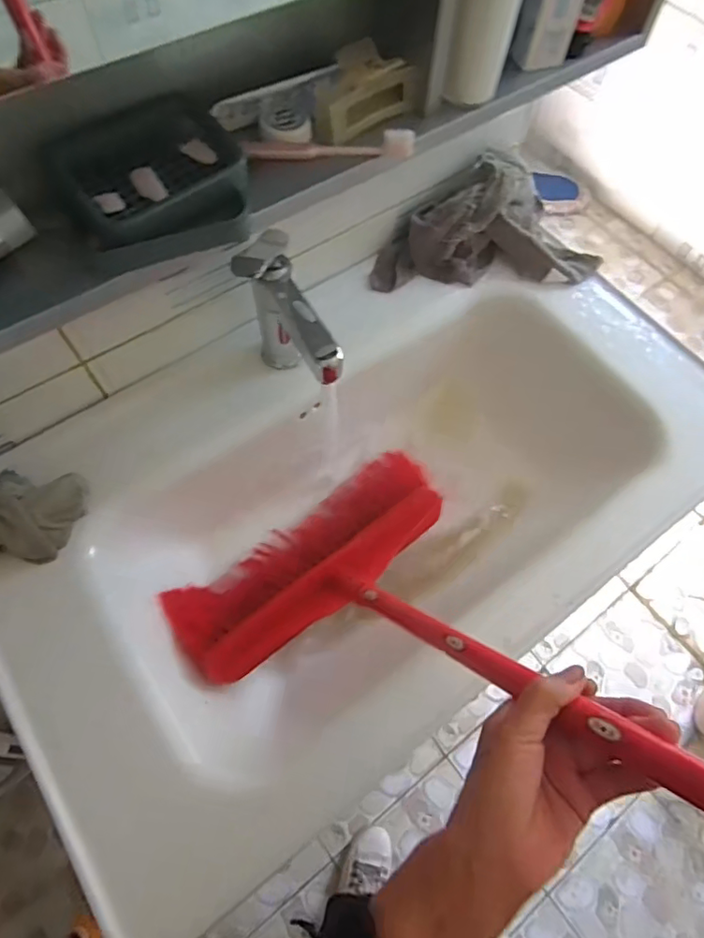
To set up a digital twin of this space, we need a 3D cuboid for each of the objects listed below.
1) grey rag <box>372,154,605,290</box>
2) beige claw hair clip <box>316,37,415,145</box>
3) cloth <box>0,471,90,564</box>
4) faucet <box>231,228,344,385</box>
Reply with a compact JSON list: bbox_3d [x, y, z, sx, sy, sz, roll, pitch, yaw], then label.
[{"bbox_3d":[0.164,-0.311,0.676,0.279,0.089,0.139,-2,64,-3],"label":"grey rag"},{"bbox_3d":[0.008,-0.292,0.417,0.081,0.044,0.028,-36,70,-18],"label":"beige claw hair clip"},{"bbox_3d":[-0.316,0.039,0.519,0.108,0.056,0.094,-3,64,-4],"label":"cloth"},{"bbox_3d":[-0.062,-0.130,0.549,0.054,0.152,0.157,-21,66,-12],"label":"faucet"}]

